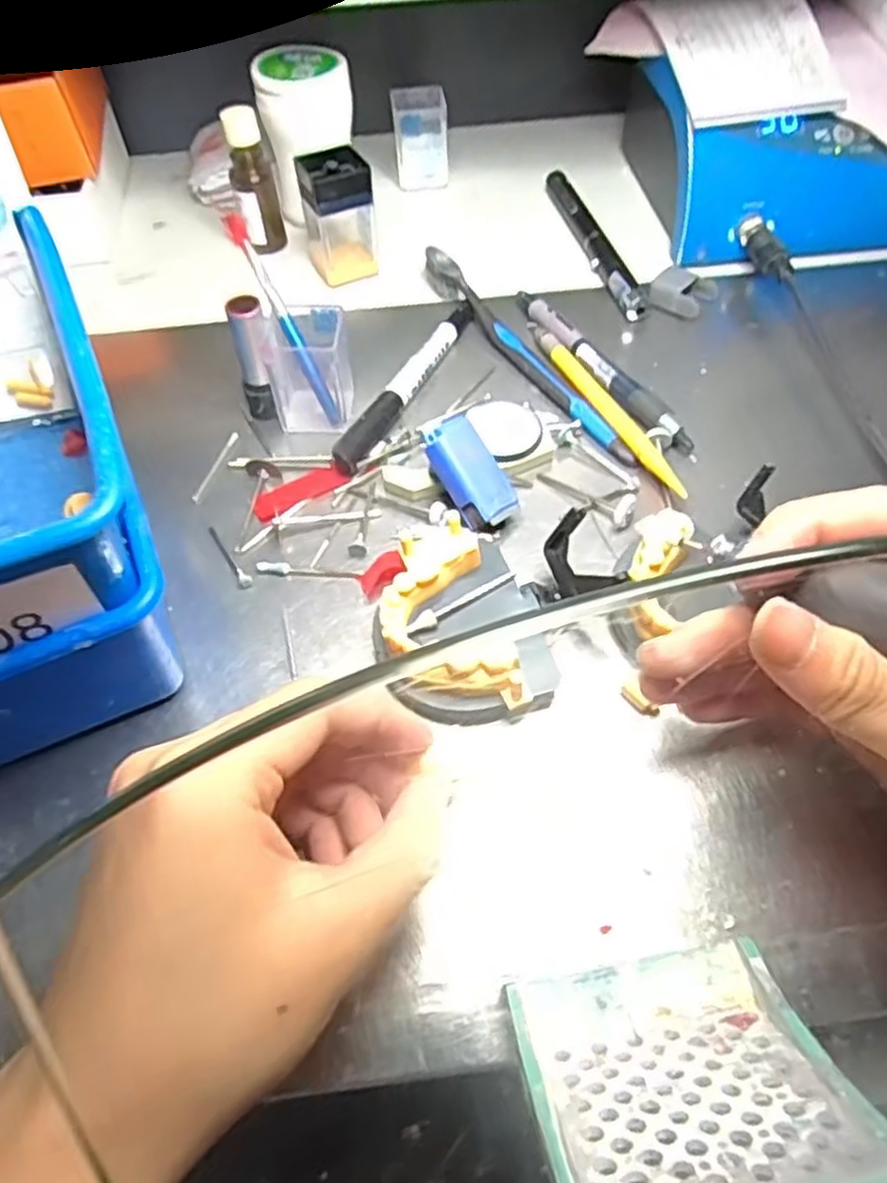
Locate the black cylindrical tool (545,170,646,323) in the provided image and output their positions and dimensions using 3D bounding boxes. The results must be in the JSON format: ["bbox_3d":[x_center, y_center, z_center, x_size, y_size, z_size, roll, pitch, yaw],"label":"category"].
[{"bbox_3d":[0.088,-0.212,0.454,0.016,0.011,0.152,-10,54,-6],"label":"black cylindrical tool"}]

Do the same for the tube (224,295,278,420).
[{"bbox_3d":[-0.088,-0.106,0.353,0.016,0.058,0.016,-15,55,-9],"label":"tube"}]

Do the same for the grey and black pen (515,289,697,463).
[{"bbox_3d":[0.077,-0.115,0.380,0.012,0.006,0.142,-25,57,-16],"label":"grey and black pen"}]

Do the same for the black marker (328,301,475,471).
[{"bbox_3d":[-0.015,-0.105,0.378,0.013,0.010,0.132,22,57,17],"label":"black marker"}]

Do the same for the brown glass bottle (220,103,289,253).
[{"bbox_3d":[-0.109,-0.235,0.437,0.024,0.074,0.022,-11,54,-6],"label":"brown glass bottle"}]

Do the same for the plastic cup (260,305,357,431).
[{"bbox_3d":[-0.064,-0.106,0.358,0.036,0.047,0.037,-4,54,-1],"label":"plastic cup"}]

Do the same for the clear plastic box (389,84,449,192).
[{"bbox_3d":[-0.015,-0.296,0.497,0.034,0.051,0.037,-6,54,-2],"label":"clear plastic box"}]

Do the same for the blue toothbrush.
[{"bbox_3d":[0.039,-0.125,0.387,0.014,0.016,0.182,-27,58,-17],"label":"blue toothbrush"}]

